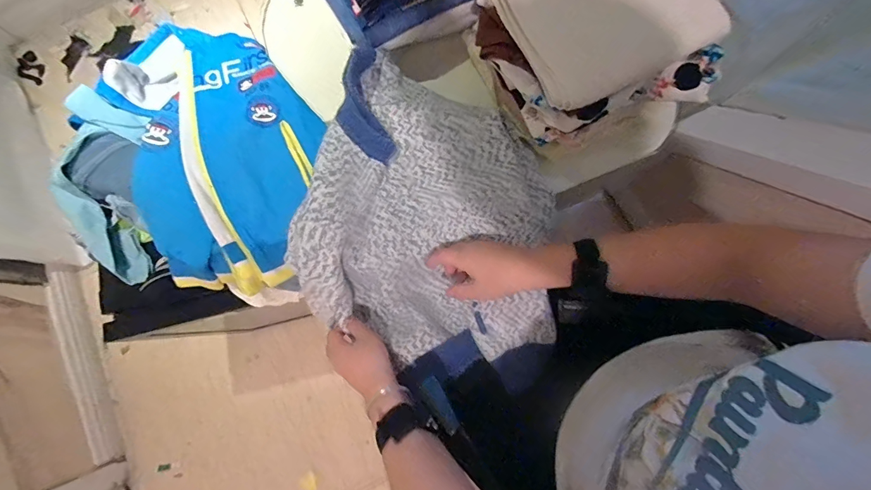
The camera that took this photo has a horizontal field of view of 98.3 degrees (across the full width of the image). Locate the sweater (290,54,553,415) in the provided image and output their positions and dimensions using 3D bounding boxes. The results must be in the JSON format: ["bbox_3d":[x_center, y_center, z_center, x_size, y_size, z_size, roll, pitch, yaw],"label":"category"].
[{"bbox_3d":[0.001,-0.010,0.535,0.405,0.137,0.362,28,81,6],"label":"sweater"}]

